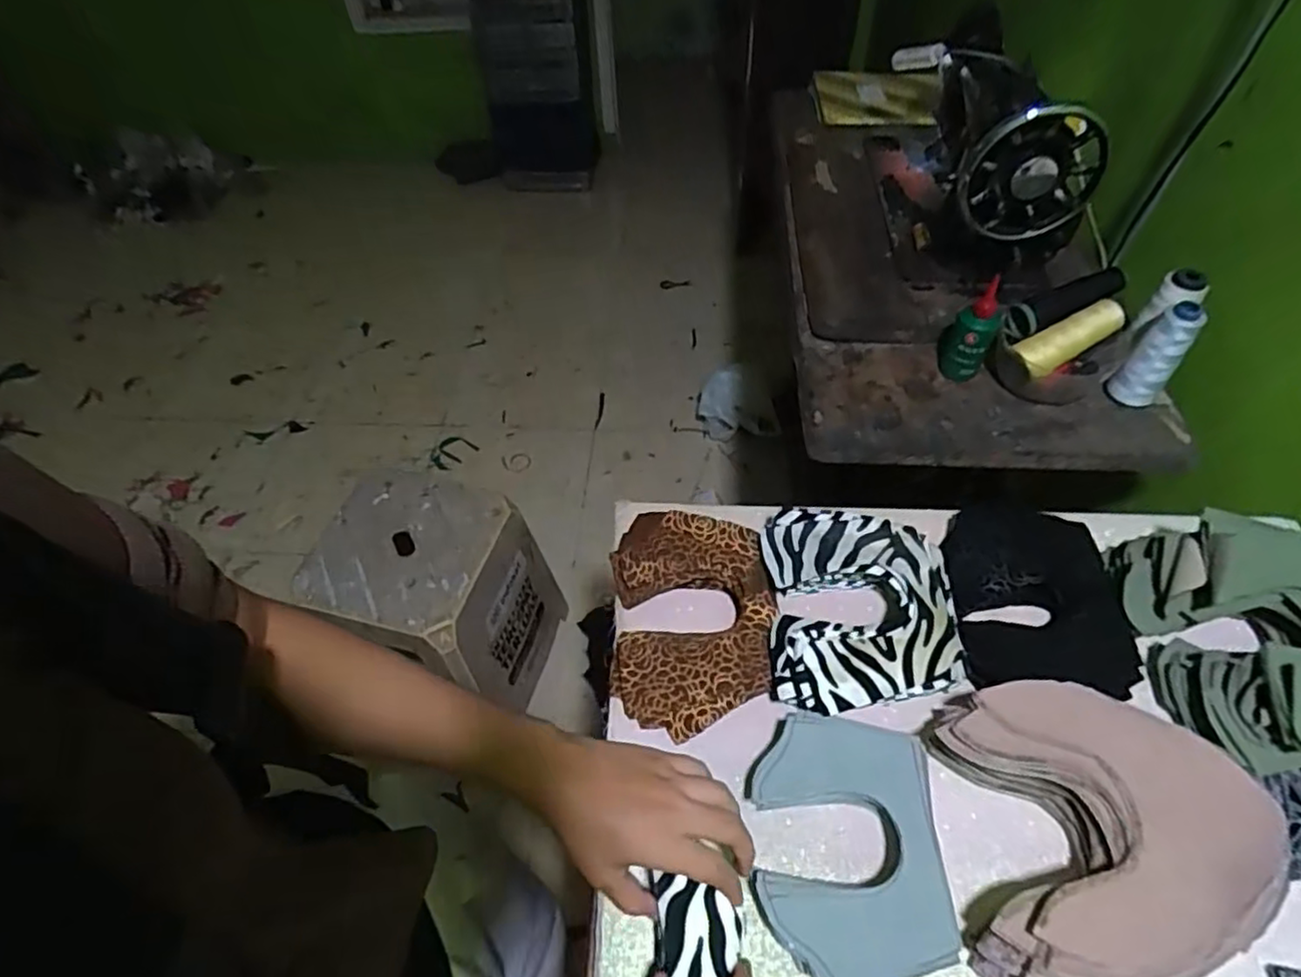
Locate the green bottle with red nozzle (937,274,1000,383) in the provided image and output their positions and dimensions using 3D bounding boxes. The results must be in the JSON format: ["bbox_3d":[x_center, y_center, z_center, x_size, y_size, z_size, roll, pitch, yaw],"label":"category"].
[{"bbox_3d":[0.344,-0.174,0.718,0.050,0.115,0.055,18,55,16],"label":"green bottle with red nozzle"}]

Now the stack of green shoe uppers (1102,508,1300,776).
[{"bbox_3d":[0.465,0.107,0.491,0.176,0.063,0.172,2,52,4],"label":"stack of green shoe uppers"}]

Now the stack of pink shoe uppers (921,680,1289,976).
[{"bbox_3d":[0.295,0.225,0.437,0.185,0.063,0.181,1,52,3],"label":"stack of pink shoe uppers"}]

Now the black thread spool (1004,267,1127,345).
[{"bbox_3d":[0.429,-0.195,0.702,0.125,0.035,0.035,-25,53,6],"label":"black thread spool"}]

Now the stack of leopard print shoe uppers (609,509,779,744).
[{"bbox_3d":[0.034,0.102,0.560,0.129,0.033,0.187,-2,52,1],"label":"stack of leopard print shoe uppers"}]

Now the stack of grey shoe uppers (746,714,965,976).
[{"bbox_3d":[0.129,0.238,0.450,0.117,0.036,0.155,0,52,2],"label":"stack of grey shoe uppers"}]

